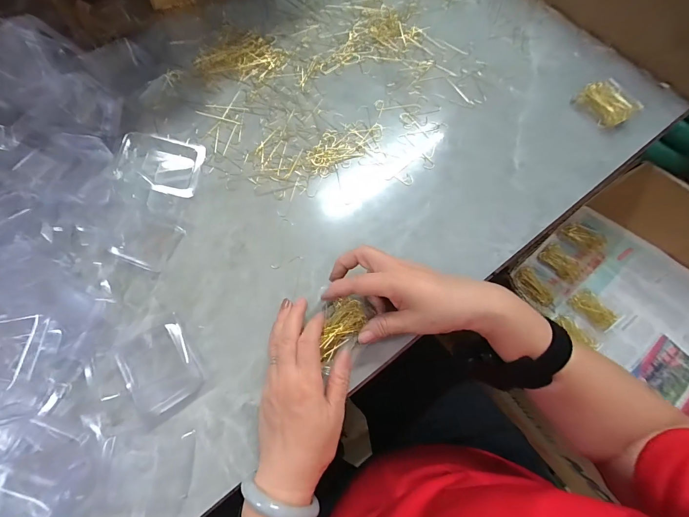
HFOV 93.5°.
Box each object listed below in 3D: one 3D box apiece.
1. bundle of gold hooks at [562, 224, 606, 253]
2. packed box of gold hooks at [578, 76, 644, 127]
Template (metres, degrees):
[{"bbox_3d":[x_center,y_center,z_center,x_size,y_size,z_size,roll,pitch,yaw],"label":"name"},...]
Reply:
[{"bbox_3d":[0.461,-0.043,0.617,0.042,0.024,0.073,-38,74,-14],"label":"bundle of gold hooks"},{"bbox_3d":[0.354,-0.211,0.437,0.035,0.031,0.068,-25,72,-11],"label":"packed box of gold hooks"}]

